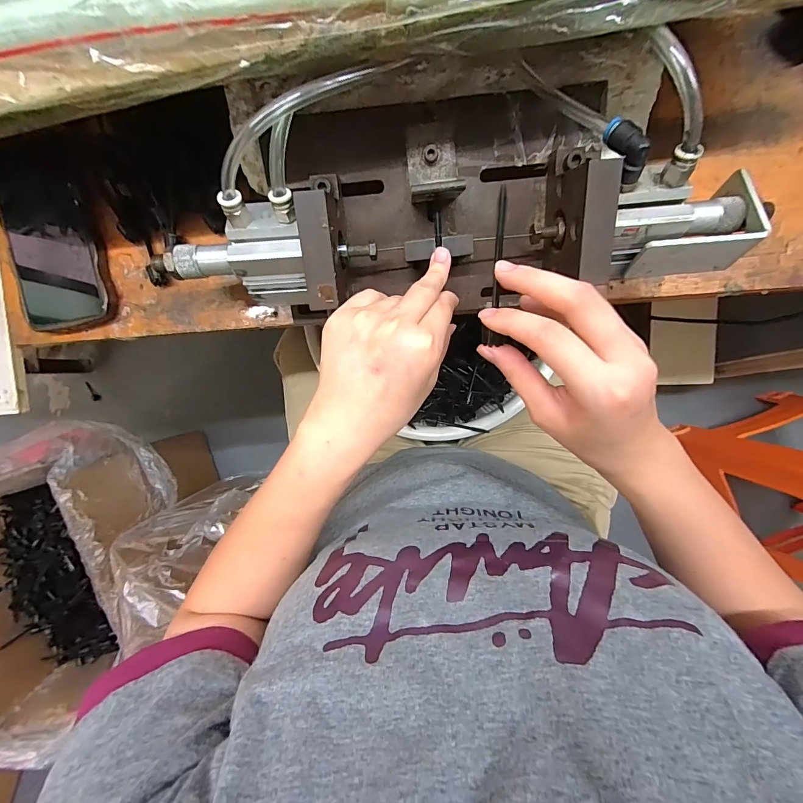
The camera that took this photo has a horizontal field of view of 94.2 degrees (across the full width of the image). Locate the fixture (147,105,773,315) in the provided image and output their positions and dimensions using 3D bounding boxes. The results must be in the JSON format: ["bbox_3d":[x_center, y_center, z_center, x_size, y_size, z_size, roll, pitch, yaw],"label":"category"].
[{"bbox_3d":[0.033,-0.134,0.264,0.413,0.091,0.122,-3,94,3],"label":"fixture"}]

